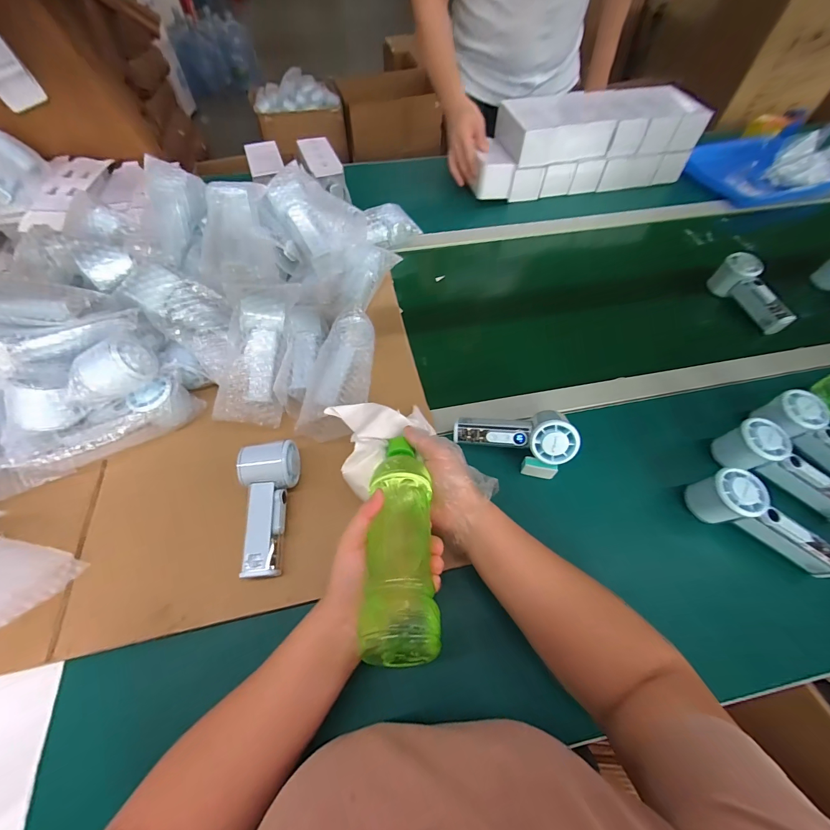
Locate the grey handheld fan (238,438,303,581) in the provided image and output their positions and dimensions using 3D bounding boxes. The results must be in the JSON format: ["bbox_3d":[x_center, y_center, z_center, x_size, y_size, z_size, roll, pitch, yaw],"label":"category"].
[{"bbox_3d":[-0.172,0.107,0.421,0.057,0.047,0.146,-3,70,-2],"label":"grey handheld fan"}]

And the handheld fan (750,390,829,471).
[{"bbox_3d":[0.542,0.042,0.481,0.051,0.059,0.159,-39,81,-22],"label":"handheld fan"}]

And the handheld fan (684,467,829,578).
[{"bbox_3d":[0.414,0.125,0.431,0.156,0.074,0.053,27,61,16],"label":"handheld fan"}]

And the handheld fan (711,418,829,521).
[{"bbox_3d":[0.474,0.064,0.457,0.159,0.061,0.047,31,62,18],"label":"handheld fan"}]

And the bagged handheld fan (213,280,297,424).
[{"bbox_3d":[-0.216,-0.088,0.489,0.086,0.054,0.205,5,83,3],"label":"bagged handheld fan"}]

